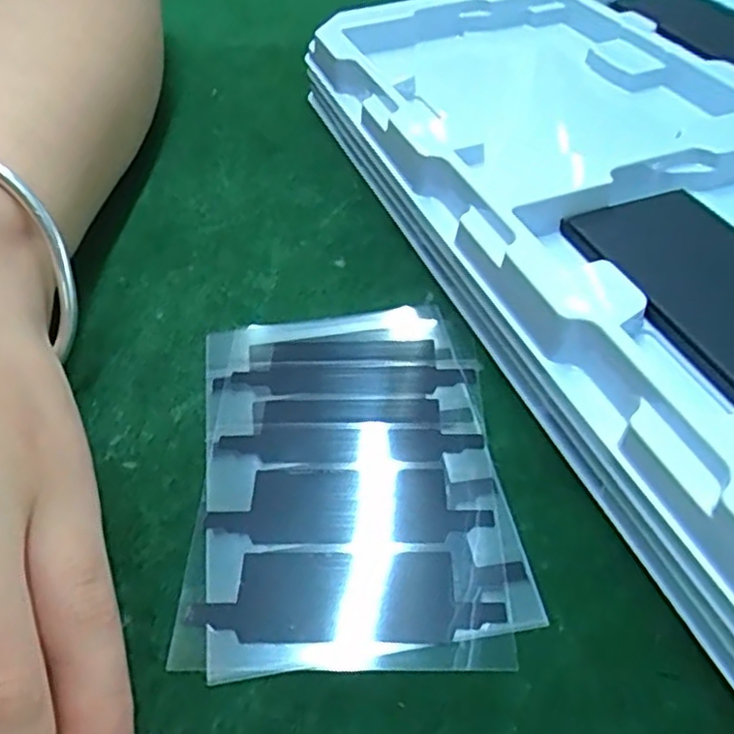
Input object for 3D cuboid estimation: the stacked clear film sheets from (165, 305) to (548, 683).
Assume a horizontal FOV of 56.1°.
[{"bbox_3d":[-0.004,0.021,0.160,0.069,0.004,0.094,-4,46,-1],"label":"stacked clear film sheets"}]

